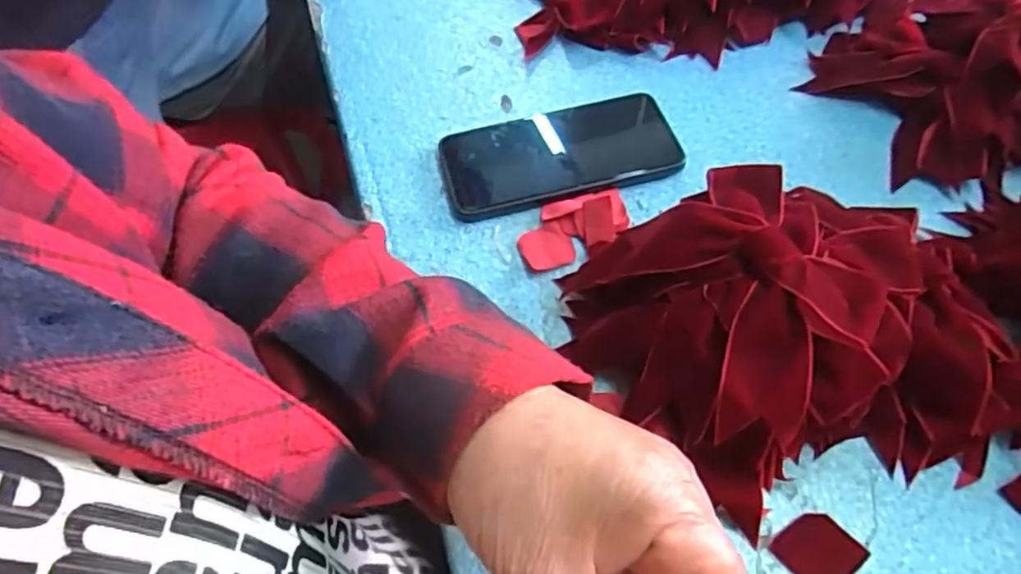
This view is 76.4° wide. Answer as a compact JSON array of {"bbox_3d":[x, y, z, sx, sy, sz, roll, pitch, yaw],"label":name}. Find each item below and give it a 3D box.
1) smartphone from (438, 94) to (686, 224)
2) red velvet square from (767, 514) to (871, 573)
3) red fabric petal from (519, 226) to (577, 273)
[{"bbox_3d":[0.035,-0.095,0.465,0.163,0.012,0.081,-11,58,-5],"label":"smartphone"},{"bbox_3d":[0.152,0.130,0.319,0.034,0.004,0.034,-36,64,-19],"label":"red velvet square"},{"bbox_3d":[0.024,-0.025,0.426,0.034,0.004,0.034,0,57,0],"label":"red fabric petal"}]

